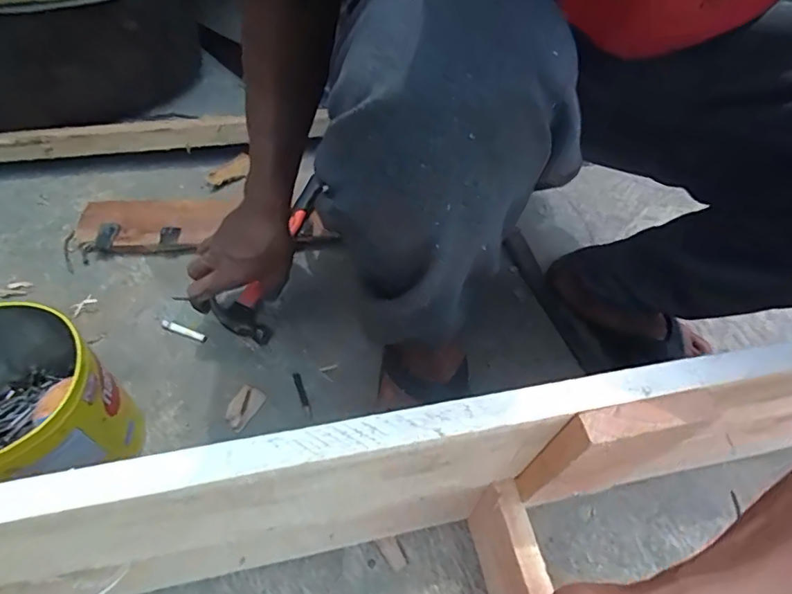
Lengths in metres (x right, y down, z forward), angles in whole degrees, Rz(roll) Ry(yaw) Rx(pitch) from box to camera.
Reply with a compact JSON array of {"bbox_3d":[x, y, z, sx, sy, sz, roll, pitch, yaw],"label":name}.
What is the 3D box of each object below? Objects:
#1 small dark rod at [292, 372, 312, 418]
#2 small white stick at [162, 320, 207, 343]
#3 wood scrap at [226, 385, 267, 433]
[{"bbox_3d":[-0.106,0.111,0.594,0.008,0.004,0.058,-18,57,-15],"label":"small dark rod"},{"bbox_3d":[-0.260,0.042,0.639,0.061,0.008,0.011,19,56,12],"label":"small white stick"},{"bbox_3d":[-0.170,0.121,0.580,0.029,0.004,0.050,26,57,16],"label":"wood scrap"}]

